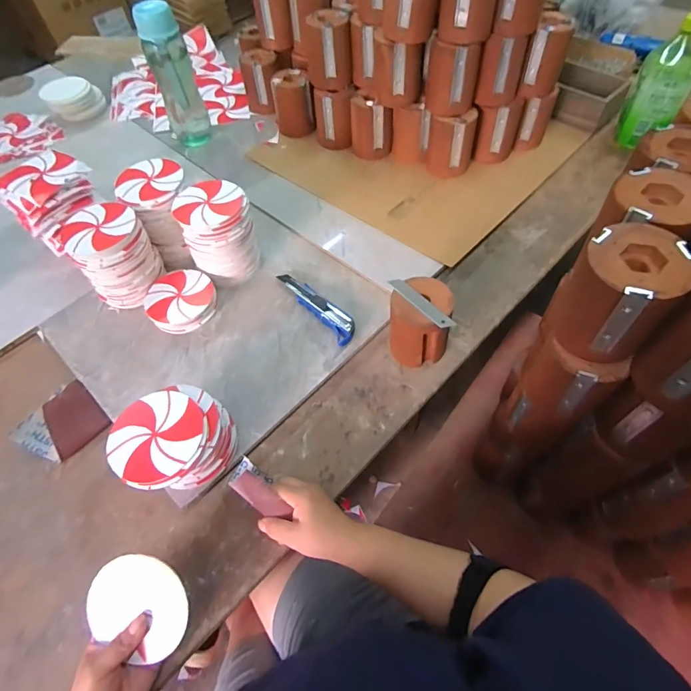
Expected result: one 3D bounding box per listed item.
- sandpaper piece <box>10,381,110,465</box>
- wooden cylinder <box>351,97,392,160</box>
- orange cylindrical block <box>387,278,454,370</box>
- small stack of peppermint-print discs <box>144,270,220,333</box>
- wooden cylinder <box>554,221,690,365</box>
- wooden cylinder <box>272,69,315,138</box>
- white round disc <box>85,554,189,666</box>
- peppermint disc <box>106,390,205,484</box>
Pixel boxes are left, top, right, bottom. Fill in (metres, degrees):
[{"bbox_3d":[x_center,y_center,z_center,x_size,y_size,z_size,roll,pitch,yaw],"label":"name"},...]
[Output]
[{"bbox_3d":[-0.385,0.106,0.577,0.101,0.030,0.100,38,67,24],"label":"sandpaper piece"},{"bbox_3d":[0.049,-0.406,0.803,0.078,0.098,0.074,2,57,5],"label":"wooden cylinder"},{"bbox_3d":[0.098,-0.028,0.559,0.077,0.094,0.077,-2,57,3],"label":"orange cylindrical block"},{"bbox_3d":[-0.248,-0.068,0.648,0.098,0.038,0.099,-30,60,-15],"label":"small stack of peppermint-print discs"},{"bbox_3d":[0.234,-0.042,0.372,0.076,0.097,0.075,-2,57,3],"label":"wooden cylinder"},{"bbox_3d":[-0.106,-0.488,0.871,0.075,0.104,0.076,-11,57,-3],"label":"wooden cylinder"},{"bbox_3d":[-0.199,0.251,0.412,0.098,0.007,0.089,25,91,4],"label":"white round disc"},{"bbox_3d":[-0.203,0.096,0.458,0.099,0.009,0.097,-2,57,3],"label":"peppermint disc"}]

